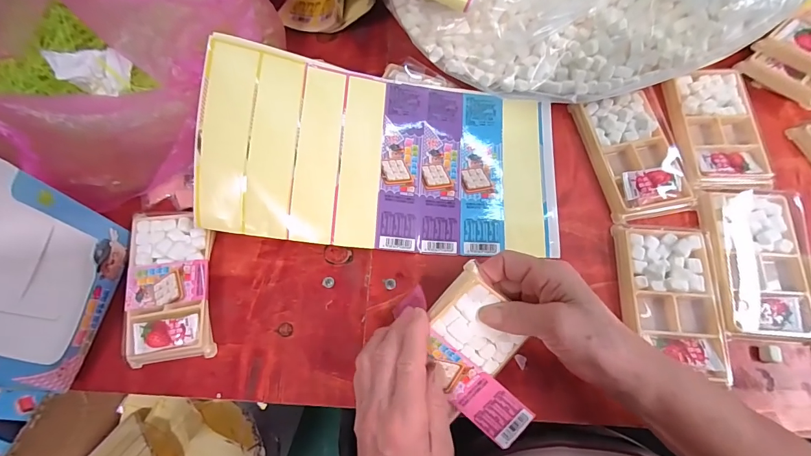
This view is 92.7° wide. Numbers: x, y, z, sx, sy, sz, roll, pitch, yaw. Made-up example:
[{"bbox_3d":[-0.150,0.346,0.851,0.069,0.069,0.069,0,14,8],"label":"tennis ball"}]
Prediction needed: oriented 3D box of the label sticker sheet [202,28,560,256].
[{"bbox_3d":[-0.018,-0.066,0.367,0.326,0.033,0.168,6,81,-10],"label":"label sticker sheet"}]

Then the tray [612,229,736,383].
[{"bbox_3d":[0.230,0.059,0.334,0.077,0.013,0.128,2,71,3],"label":"tray"}]

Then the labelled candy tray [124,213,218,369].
[{"bbox_3d":[-0.212,0.049,0.354,0.073,0.023,0.137,-8,71,0],"label":"labelled candy tray"}]

